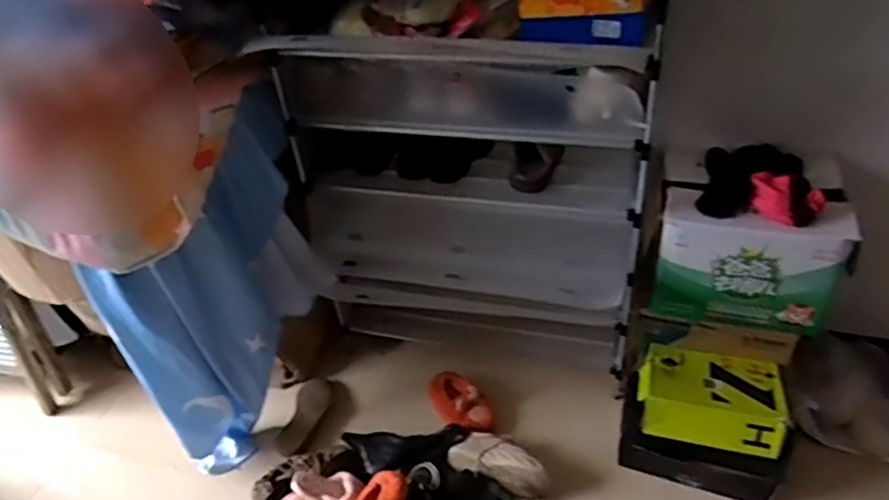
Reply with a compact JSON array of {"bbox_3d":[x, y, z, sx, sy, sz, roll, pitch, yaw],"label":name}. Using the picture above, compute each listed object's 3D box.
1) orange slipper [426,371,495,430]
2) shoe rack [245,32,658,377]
[{"bbox_3d":[0.043,0.424,1.784,0.120,0.089,0.224,-26,26,-22],"label":"orange slipper"},{"bbox_3d":[0.051,-0.084,1.593,0.818,0.943,0.256,4,40,14],"label":"shoe rack"}]

